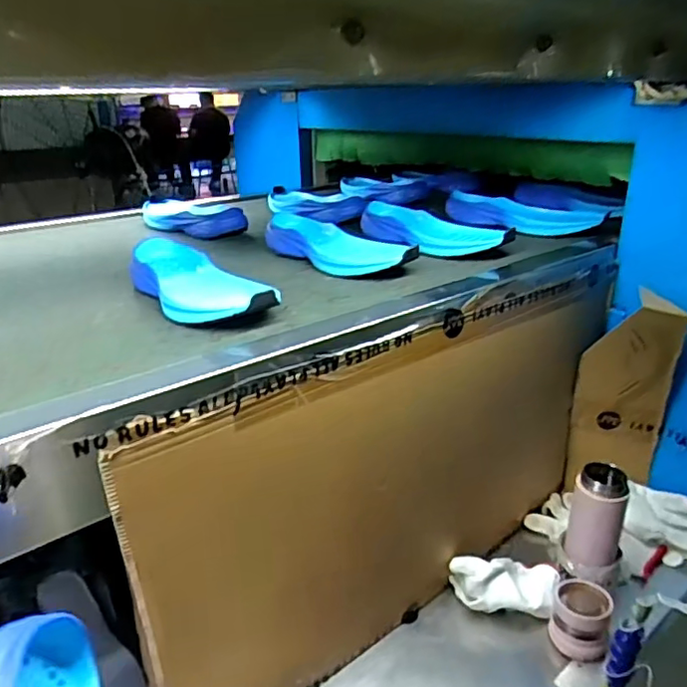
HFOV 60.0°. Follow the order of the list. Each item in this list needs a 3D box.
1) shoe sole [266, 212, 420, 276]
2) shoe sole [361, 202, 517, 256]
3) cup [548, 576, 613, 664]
[{"bbox_3d":[-0.022,-0.139,0.828,0.088,0.045,0.277,-19,35,-31],"label":"shoe sole"},{"bbox_3d":[0.126,-0.172,0.885,0.083,0.045,0.255,-23,37,-36],"label":"shoe sole"},{"bbox_3d":[0.287,0.337,0.724,0.064,0.067,0.070,1,29,0],"label":"cup"}]

